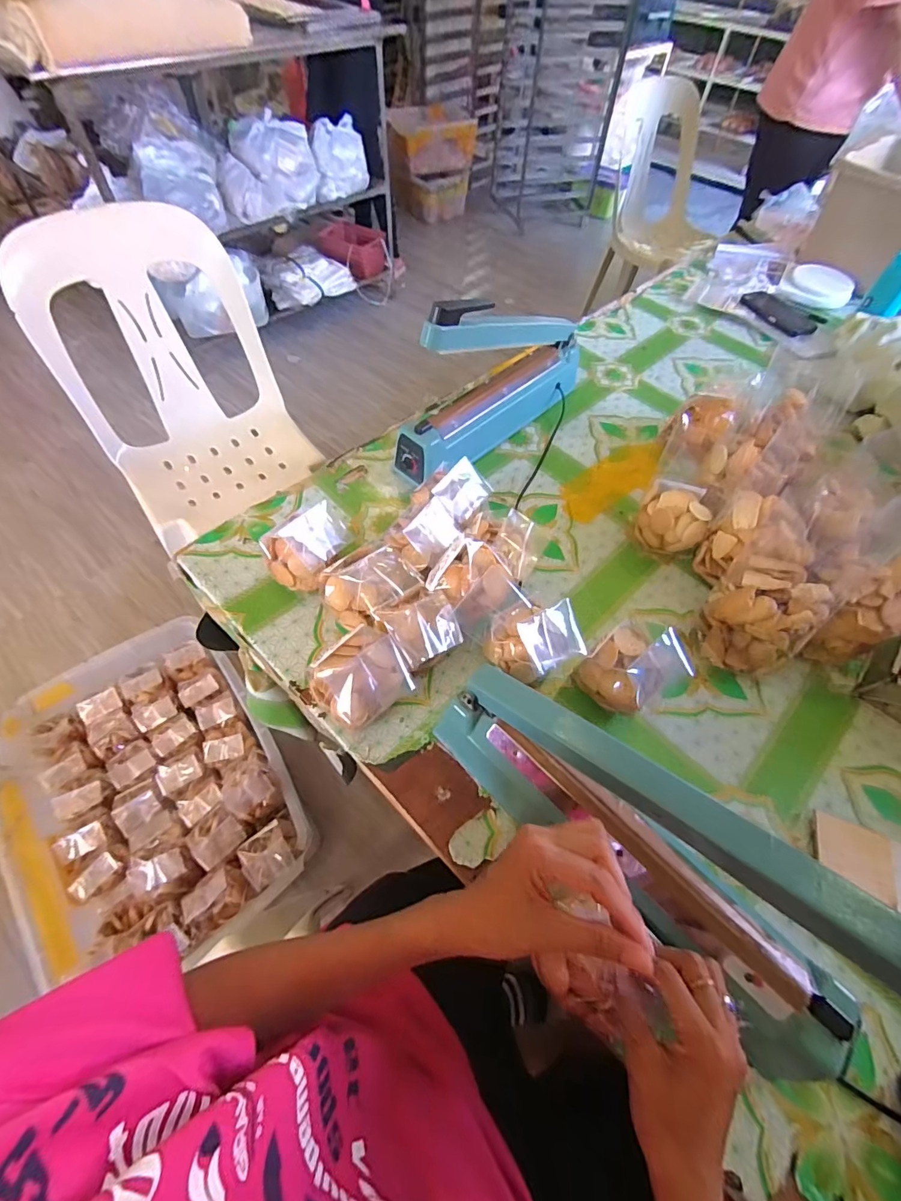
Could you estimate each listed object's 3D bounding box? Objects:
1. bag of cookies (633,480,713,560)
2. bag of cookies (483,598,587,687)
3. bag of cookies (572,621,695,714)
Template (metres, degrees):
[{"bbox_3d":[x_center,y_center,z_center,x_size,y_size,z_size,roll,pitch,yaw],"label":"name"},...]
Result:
[{"bbox_3d":[0.311,-0.110,0.671,0.091,0.084,0.092,26,60,13],"label":"bag of cookies"},{"bbox_3d":[0.097,0.051,0.544,0.098,0.096,0.082,-27,63,-19],"label":"bag of cookies"},{"bbox_3d":[0.203,0.079,0.529,0.096,0.104,0.083,-31,64,-21],"label":"bag of cookies"}]

